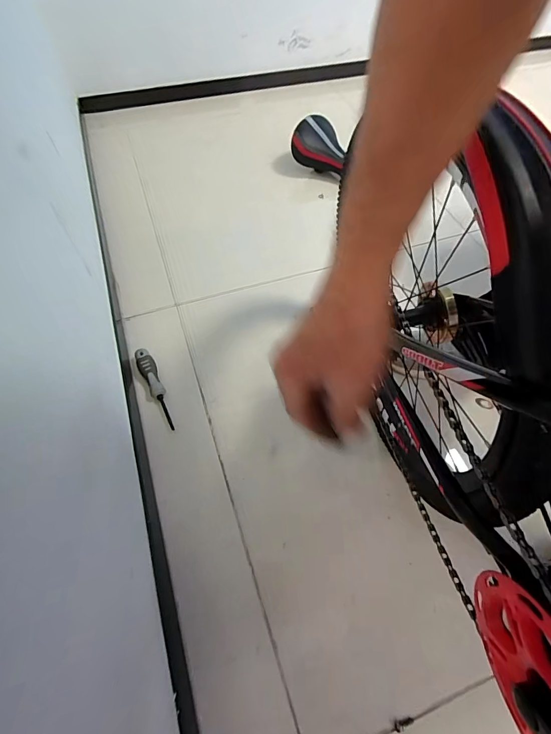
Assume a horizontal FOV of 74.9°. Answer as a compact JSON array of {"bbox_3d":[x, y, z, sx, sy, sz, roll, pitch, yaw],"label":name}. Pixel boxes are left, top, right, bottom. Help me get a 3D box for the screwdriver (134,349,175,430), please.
[{"bbox_3d":[-0.233,0.038,0.706,0.032,0.033,0.183,-28,64,-17],"label":"screwdriver"}]

